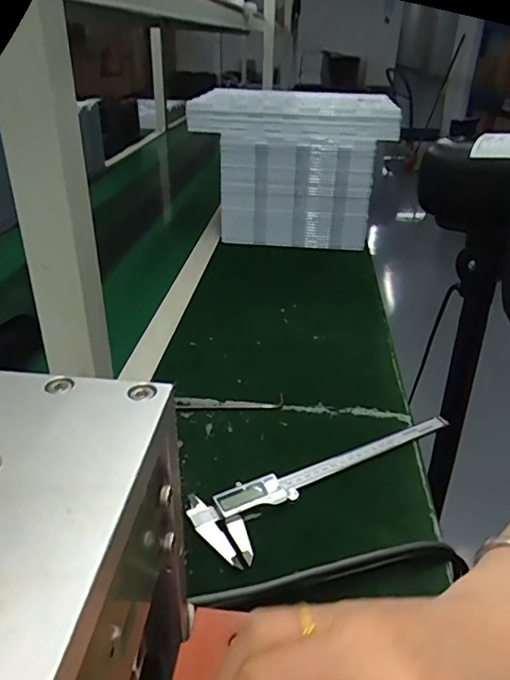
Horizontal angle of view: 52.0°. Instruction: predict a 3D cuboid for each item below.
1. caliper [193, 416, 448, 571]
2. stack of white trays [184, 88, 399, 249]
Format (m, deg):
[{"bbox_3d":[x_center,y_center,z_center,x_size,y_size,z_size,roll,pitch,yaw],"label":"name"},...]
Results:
[{"bbox_3d":[0.075,0.120,0.484,0.279,0.013,0.071,-16,34,-29],"label":"caliper"},{"bbox_3d":[0.087,-0.344,1.064,0.362,0.279,0.288,11,31,15],"label":"stack of white trays"}]

